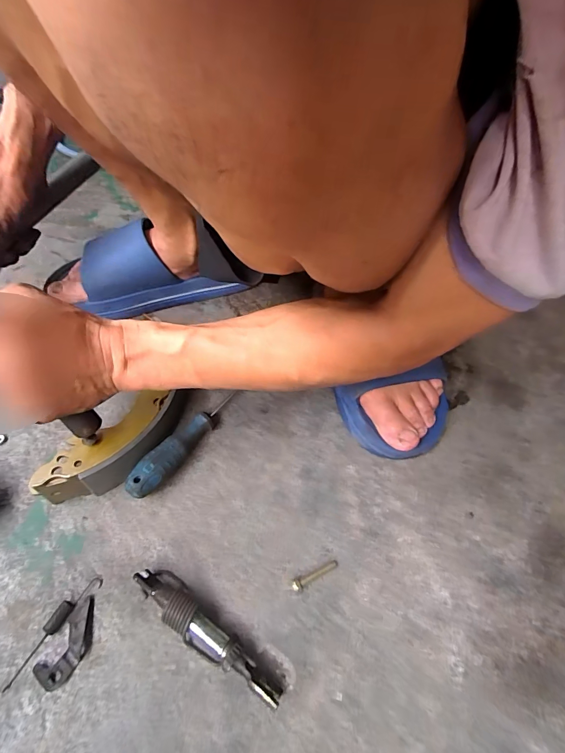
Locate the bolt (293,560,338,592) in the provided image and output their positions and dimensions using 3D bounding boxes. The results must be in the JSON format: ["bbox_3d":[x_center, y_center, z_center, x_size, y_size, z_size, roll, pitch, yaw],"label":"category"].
[{"bbox_3d":[0.028,0.162,0.290,0.041,0.007,0.009,-16,55,-18],"label":"bolt"}]

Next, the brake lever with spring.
[{"bbox_3d":[-0.153,0.185,0.254,0.036,0.009,0.072,24,53,13],"label":"brake lever with spring"}]

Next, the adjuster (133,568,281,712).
[{"bbox_3d":[-0.056,0.183,0.255,0.124,0.023,0.023,33,56,19],"label":"adjuster"}]

